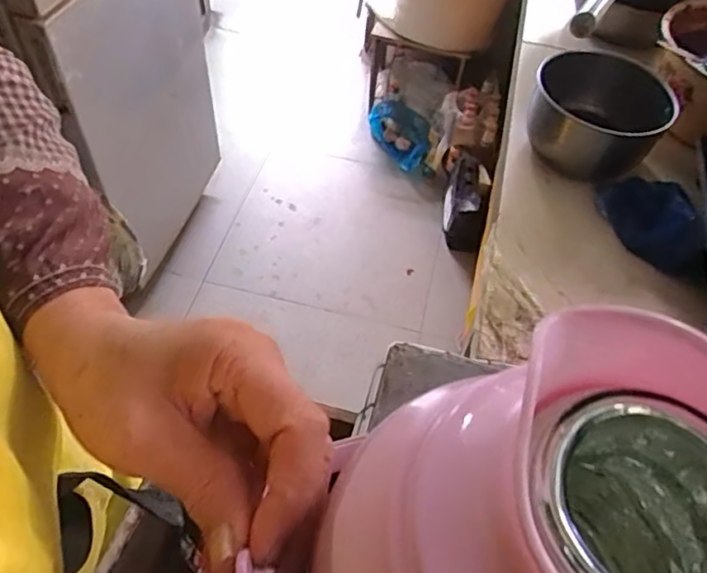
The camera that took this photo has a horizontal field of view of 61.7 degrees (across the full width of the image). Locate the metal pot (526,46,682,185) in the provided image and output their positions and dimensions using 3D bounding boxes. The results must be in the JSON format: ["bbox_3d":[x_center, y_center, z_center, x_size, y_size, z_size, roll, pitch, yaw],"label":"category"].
[{"bbox_3d":[0.299,-0.209,0.737,0.159,0.083,0.128,27,56,16],"label":"metal pot"}]

